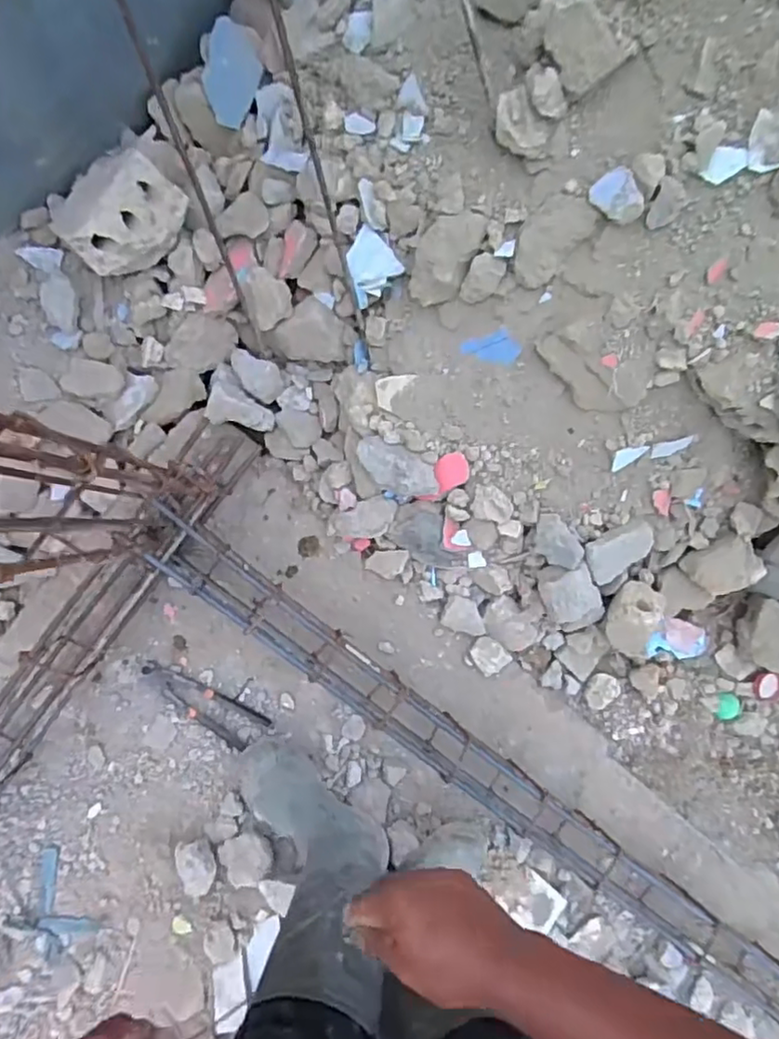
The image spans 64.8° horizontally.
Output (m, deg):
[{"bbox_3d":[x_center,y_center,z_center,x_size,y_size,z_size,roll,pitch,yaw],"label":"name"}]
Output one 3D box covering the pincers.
[{"bbox_3d":[-0.288,0.282,0.947,0.202,0.013,0.064,35,83,-7],"label":"pincers"}]

